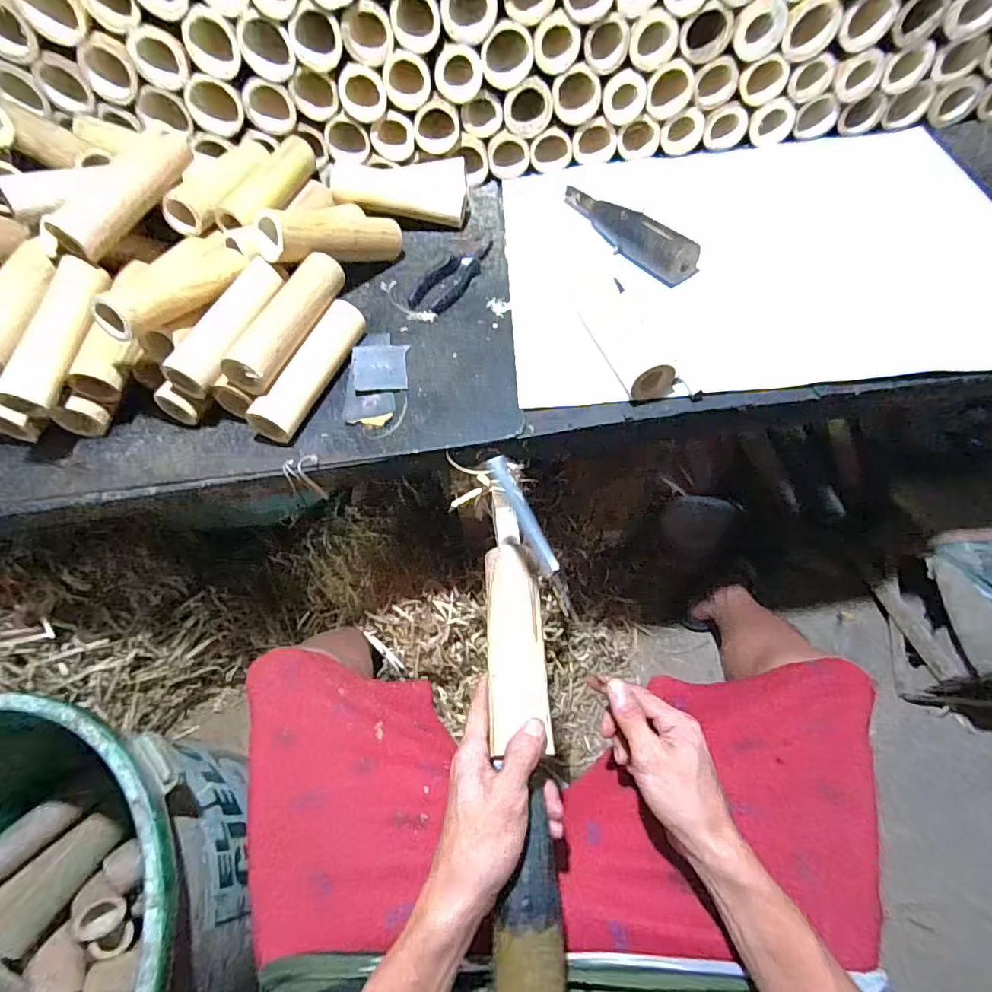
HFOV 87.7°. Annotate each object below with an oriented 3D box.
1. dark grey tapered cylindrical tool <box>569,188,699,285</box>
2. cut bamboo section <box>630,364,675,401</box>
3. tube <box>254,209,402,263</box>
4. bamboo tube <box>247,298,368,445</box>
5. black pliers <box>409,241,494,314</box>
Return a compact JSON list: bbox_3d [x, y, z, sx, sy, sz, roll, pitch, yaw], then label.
[{"bbox_3d":[0.159,-0.348,0.657,0.041,0.047,0.226,-36,67,-14],"label":"dark grey tapered cylindrical tool"},{"bbox_3d":[0.161,-0.115,0.530,0.055,0.037,0.015,-21,64,-7],"label":"cut bamboo section"},{"bbox_3d":[-0.193,-0.316,0.630,0.179,0.047,0.042,-23,61,-40],"label":"tube"},{"bbox_3d":[-0.207,-0.146,0.584,0.040,0.044,0.187,18,66,12],"label":"bamboo tube"},{"bbox_3d":[-0.052,-0.292,0.665,0.061,0.017,0.146,34,70,18],"label":"black pliers"}]

